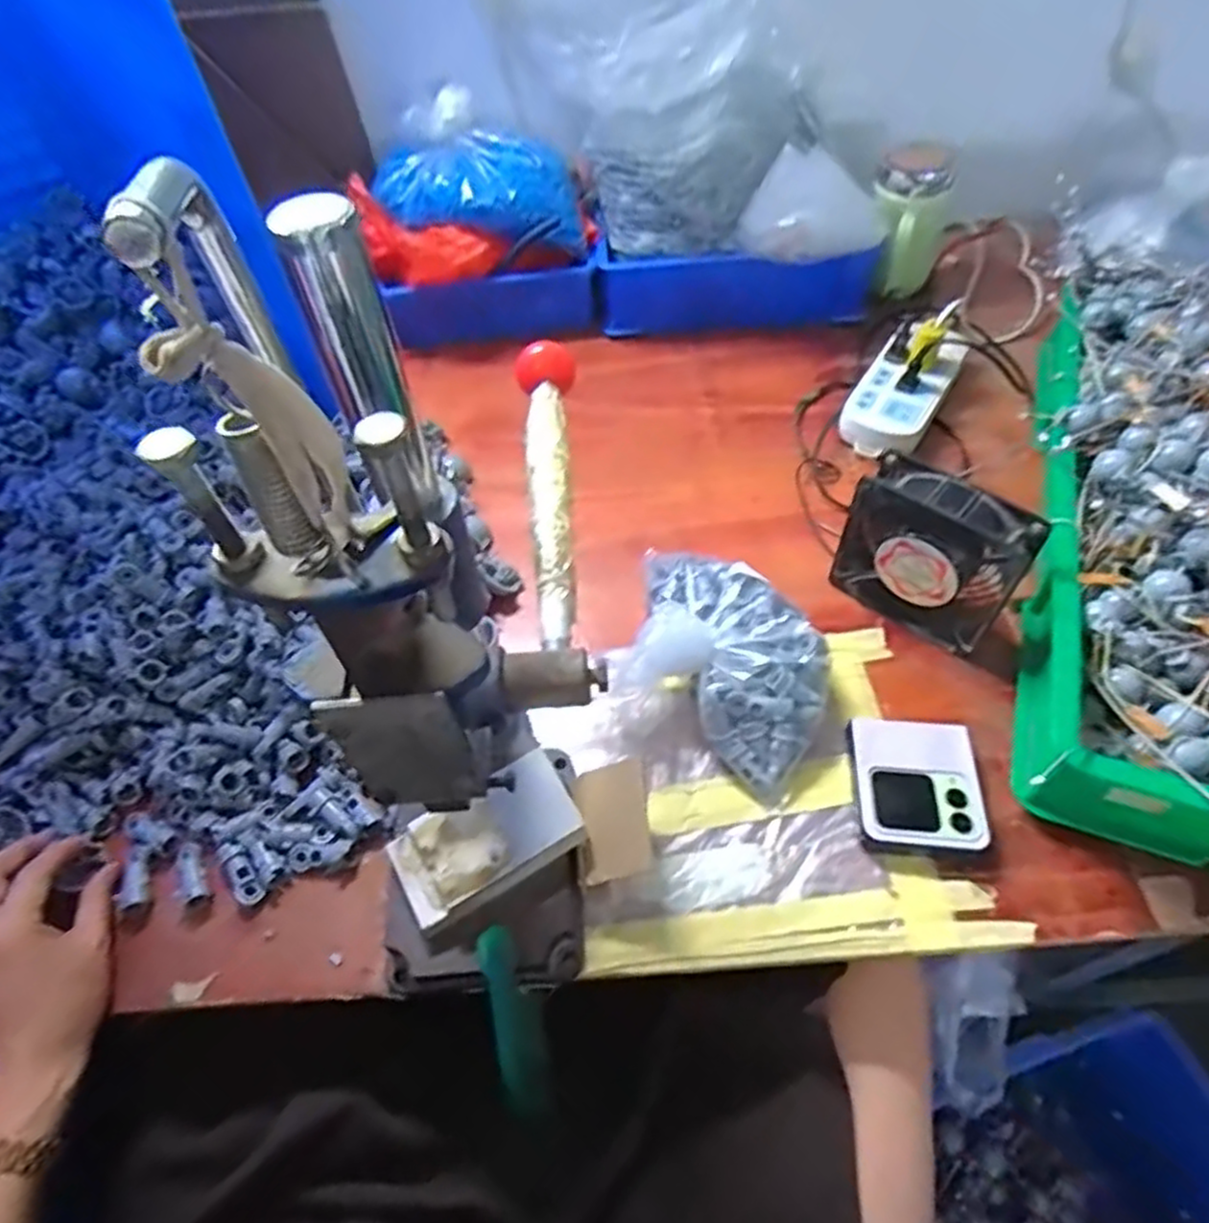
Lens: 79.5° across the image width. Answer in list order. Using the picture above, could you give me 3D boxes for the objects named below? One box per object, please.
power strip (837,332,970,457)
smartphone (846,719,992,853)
[{"bbox_3d":[0.292,-0.217,0.707,0.075,0.032,0.176,25,58,22],"label":"power strip"},{"bbox_3d":[0.202,0.112,0.471,0.078,0.019,0.085,2,52,6],"label":"smartphone"}]

